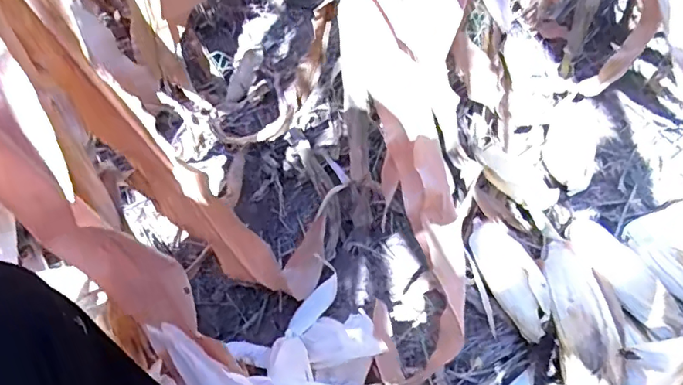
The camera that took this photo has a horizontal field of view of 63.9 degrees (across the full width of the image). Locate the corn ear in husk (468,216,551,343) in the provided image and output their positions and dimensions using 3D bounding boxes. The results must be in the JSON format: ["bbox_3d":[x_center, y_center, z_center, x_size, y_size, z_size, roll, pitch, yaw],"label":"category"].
[{"bbox_3d":[0.245,0.120,0.798,0.070,0.048,0.200,-17,50,-9],"label":"corn ear in husk"}]

